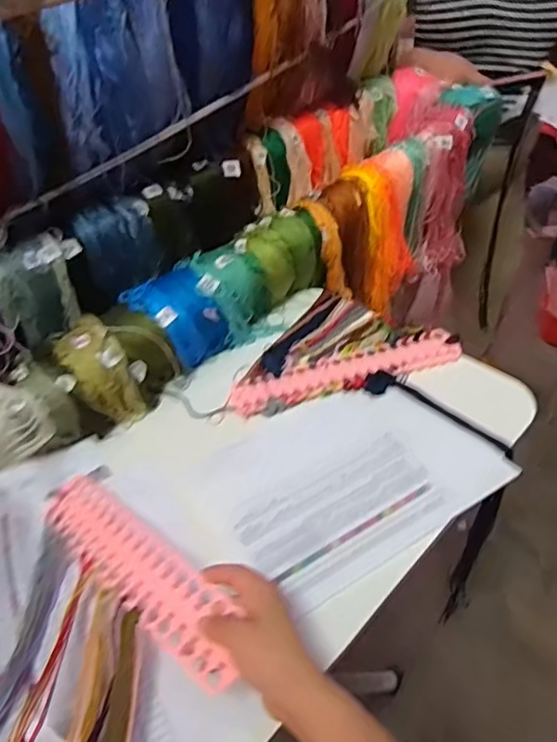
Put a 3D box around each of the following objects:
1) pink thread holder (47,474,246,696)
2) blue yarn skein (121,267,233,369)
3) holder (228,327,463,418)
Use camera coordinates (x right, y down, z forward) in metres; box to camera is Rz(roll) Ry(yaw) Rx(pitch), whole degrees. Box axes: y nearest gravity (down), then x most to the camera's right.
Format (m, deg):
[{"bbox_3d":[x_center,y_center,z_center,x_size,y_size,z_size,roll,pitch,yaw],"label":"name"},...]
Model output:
[{"bbox_3d":[-0.129,0.172,0.492,0.285,0.010,0.061,22,65,40],"label":"pink thread holder"},{"bbox_3d":[-0.135,-0.068,0.719,0.103,0.089,0.094,30,55,30],"label":"blue yarn skein"},{"bbox_3d":[0.085,0.000,0.692,0.294,0.006,0.054,-15,54,-7],"label":"holder"}]

